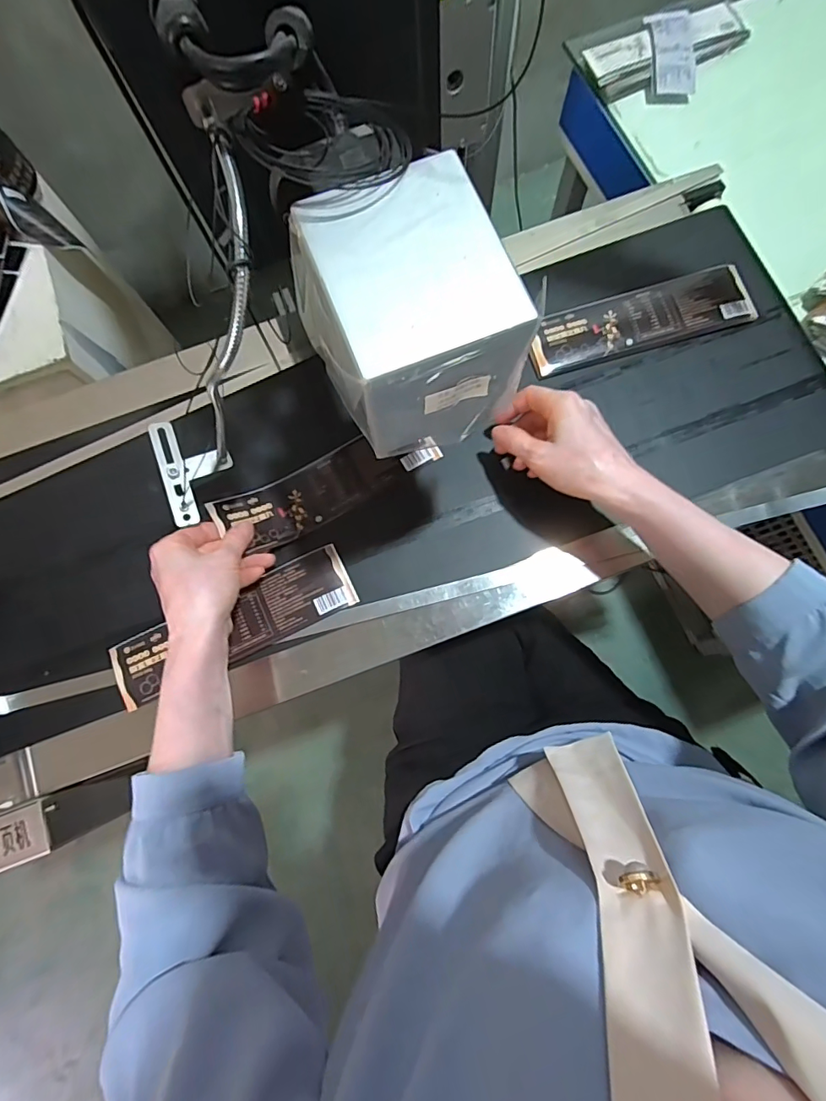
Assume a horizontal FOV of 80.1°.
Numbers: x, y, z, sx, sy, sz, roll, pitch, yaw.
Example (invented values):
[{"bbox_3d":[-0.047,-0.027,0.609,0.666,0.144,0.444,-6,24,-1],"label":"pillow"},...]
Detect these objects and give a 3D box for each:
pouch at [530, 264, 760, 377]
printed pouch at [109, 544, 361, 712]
[{"bbox_3d":[0.242,-0.247,0.525,0.238,0.018,0.067,-13,78,-2],"label":"pouch"},{"bbox_3d":[-0.170,0.071,0.472,0.233,0.009,0.064,-25,80,-5],"label":"printed pouch"}]

